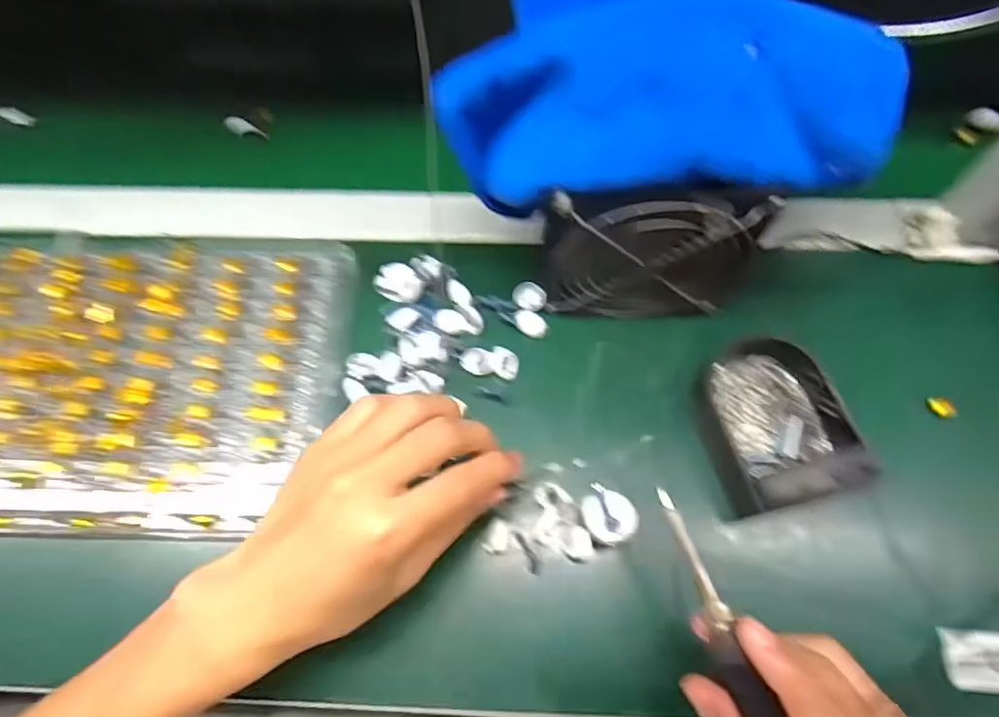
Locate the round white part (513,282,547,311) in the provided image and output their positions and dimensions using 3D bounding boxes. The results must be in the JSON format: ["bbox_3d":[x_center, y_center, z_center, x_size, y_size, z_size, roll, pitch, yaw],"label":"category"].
[{"bbox_3d":[0.020,-0.042,0.379,0.022,0.004,0.022,0,67,0],"label":"round white part"}]

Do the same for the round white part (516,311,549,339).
[{"bbox_3d":[0.022,-0.023,0.370,0.017,0.004,0.024,-34,71,-13],"label":"round white part"}]

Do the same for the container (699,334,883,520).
[{"bbox_3d":[0.163,0.033,0.328,0.086,0.038,0.103,-13,67,-5],"label":"container"}]

